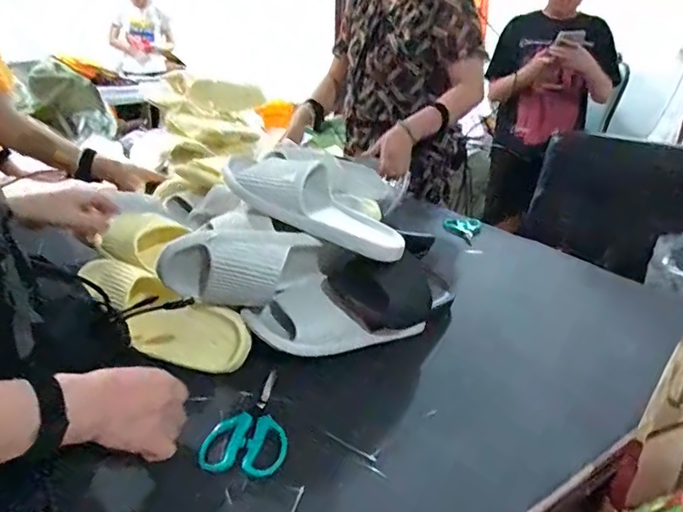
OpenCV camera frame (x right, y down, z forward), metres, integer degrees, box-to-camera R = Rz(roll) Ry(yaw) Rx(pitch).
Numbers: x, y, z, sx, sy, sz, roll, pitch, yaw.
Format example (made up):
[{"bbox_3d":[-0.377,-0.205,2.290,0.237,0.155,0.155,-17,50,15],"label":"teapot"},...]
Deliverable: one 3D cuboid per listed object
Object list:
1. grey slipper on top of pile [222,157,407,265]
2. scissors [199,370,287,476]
[{"bbox_3d":[-0.027,-0.074,0.722,0.260,0.067,0.114,29,28,5],"label":"grey slipper on top of pile"},{"bbox_3d":[-0.100,0.187,0.597,0.087,0.013,0.154,2,23,4],"label":"scissors"}]

